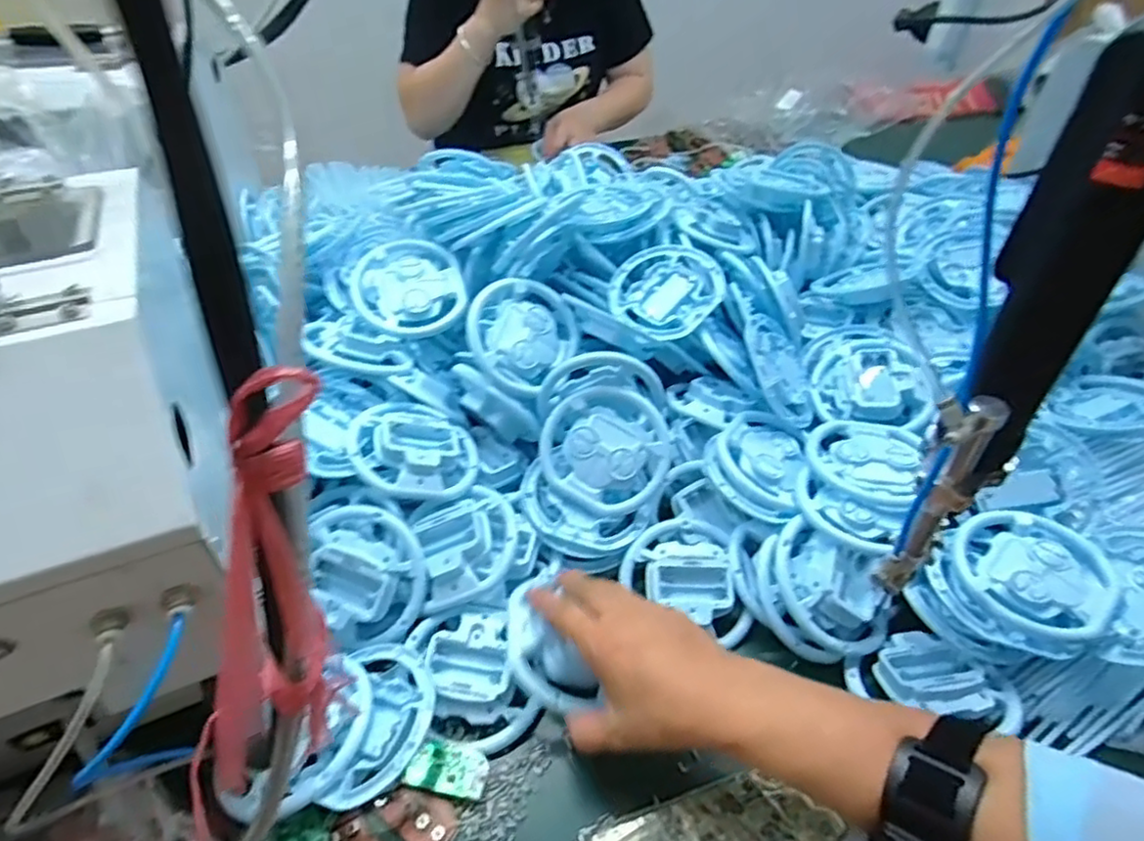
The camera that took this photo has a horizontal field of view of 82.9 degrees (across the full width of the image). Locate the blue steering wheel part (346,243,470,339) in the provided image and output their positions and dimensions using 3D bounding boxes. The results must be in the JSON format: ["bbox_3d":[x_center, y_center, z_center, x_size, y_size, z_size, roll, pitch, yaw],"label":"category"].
[{"bbox_3d":[-0.150,-0.121,0.599,0.096,0.028,0.092,-18,67,-12],"label":"blue steering wheel part"}]

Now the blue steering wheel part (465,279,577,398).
[{"bbox_3d":[-0.044,-0.076,0.556,0.091,0.012,0.100,7,73,-25],"label":"blue steering wheel part"}]

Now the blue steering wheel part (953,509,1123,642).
[{"bbox_3d":[0.332,0.111,0.468,0.105,0.026,0.100,-31,52,-29],"label":"blue steering wheel part"}]

